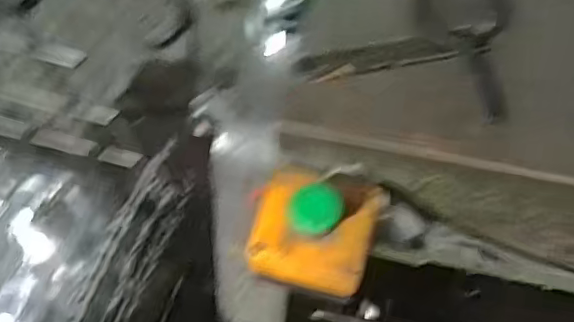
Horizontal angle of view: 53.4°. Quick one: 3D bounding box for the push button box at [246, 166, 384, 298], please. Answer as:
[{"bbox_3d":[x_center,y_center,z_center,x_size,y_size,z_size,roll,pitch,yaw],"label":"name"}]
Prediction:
[{"bbox_3d":[0.018,0.042,0.400,0.088,0.054,0.084,9,63,7],"label":"push button box"}]

